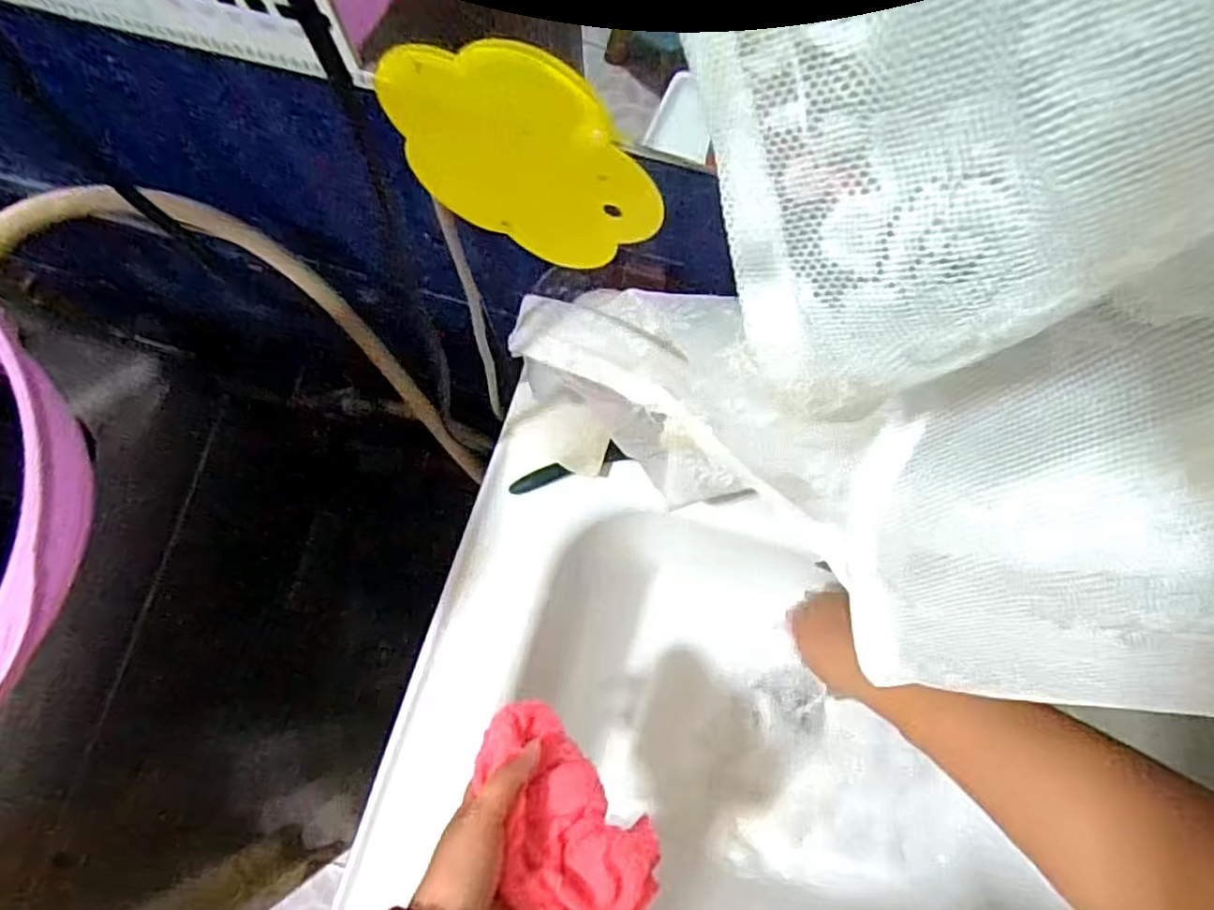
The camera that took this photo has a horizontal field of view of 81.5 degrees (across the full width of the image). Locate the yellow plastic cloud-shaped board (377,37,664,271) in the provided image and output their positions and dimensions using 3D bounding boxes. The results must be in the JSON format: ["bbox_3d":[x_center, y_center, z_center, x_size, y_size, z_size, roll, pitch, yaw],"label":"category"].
[{"bbox_3d":[-0.024,-0.085,0.206,0.081,0.080,0.006,19,76,6],"label":"yellow plastic cloud-shaped board"}]

